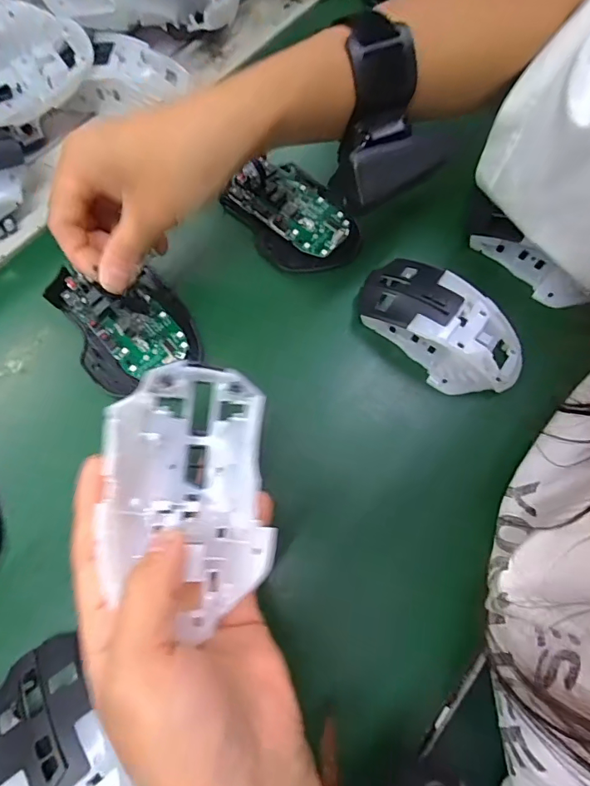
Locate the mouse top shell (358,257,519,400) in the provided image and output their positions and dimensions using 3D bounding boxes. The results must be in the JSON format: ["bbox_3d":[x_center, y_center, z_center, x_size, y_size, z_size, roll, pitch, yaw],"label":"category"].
[{"bbox_3d":[0.096,-0.045,0.306,0.112,0.030,0.058,35,73,7],"label":"mouse top shell"}]

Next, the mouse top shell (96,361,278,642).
[{"bbox_3d":[-0.044,0.042,0.205,0.064,0.038,0.106,-5,71,-4],"label":"mouse top shell"}]

